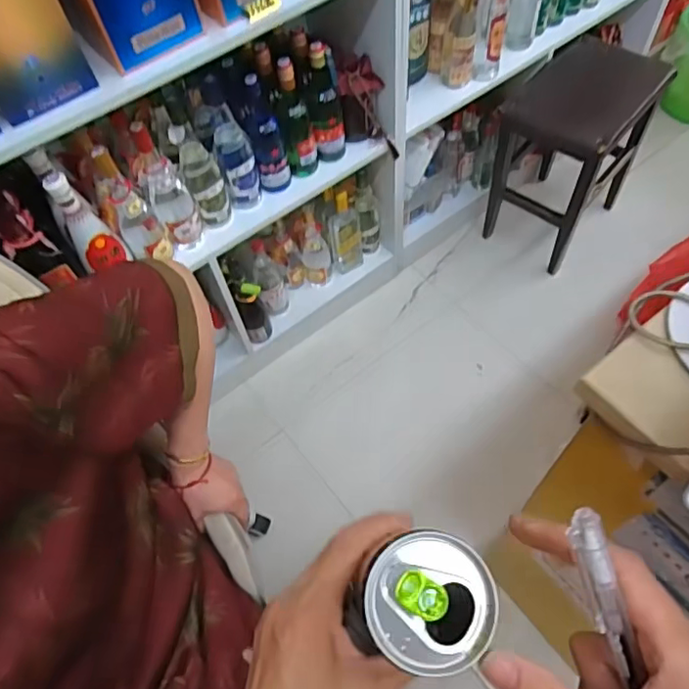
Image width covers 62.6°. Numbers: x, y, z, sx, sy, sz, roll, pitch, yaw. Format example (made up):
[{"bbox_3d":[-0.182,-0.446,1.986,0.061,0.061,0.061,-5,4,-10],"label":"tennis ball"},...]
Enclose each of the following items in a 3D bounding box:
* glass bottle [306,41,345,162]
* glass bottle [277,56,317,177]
[{"bbox_3d":[-0.035,-0.475,1.124,0.078,0.222,0.064,-8,59,-1],"label":"glass bottle"},{"bbox_3d":[-0.092,-0.438,1.109,0.064,0.244,0.057,-8,59,-1],"label":"glass bottle"}]

